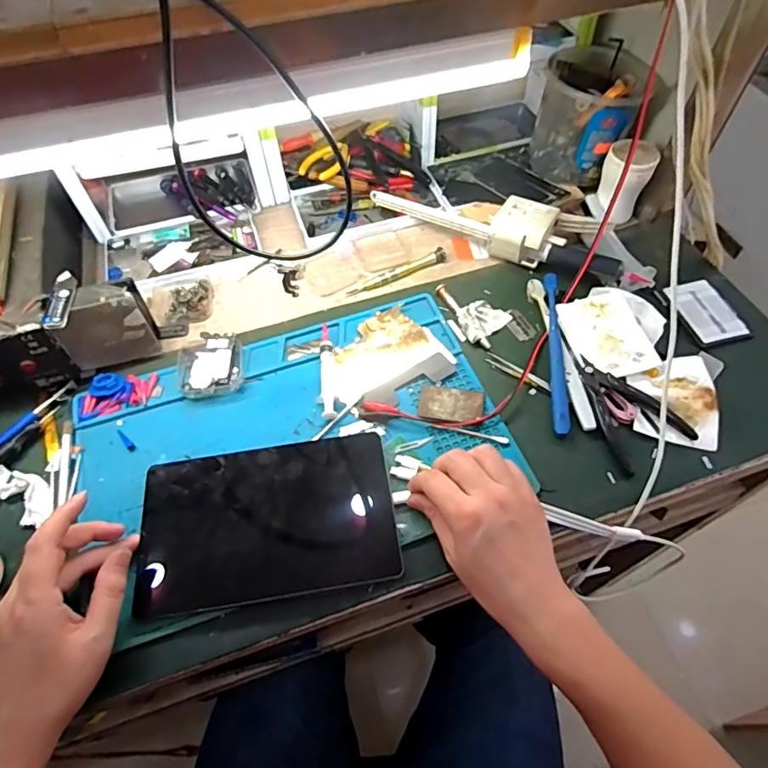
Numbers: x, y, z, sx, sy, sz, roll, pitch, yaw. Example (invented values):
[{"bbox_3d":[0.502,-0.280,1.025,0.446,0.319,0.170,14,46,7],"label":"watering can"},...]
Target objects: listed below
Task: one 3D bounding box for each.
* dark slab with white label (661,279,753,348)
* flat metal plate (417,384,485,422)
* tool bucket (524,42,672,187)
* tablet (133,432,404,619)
[{"bbox_3d":[0.341,-0.077,0.544,0.064,0.006,0.083,-10,57,-5],"label":"dark slab with white label"},{"bbox_3d":[0.065,0.020,0.492,0.060,0.004,0.040,9,57,7],"label":"flat metal plate"},{"bbox_3d":[0.247,-0.326,0.632,0.109,0.116,0.114,-1,57,1],"label":"tool bucket"},{"bbox_3d":[-0.096,0.112,0.424,0.202,0.008,0.128,-9,57,-5],"label":"tablet"}]

